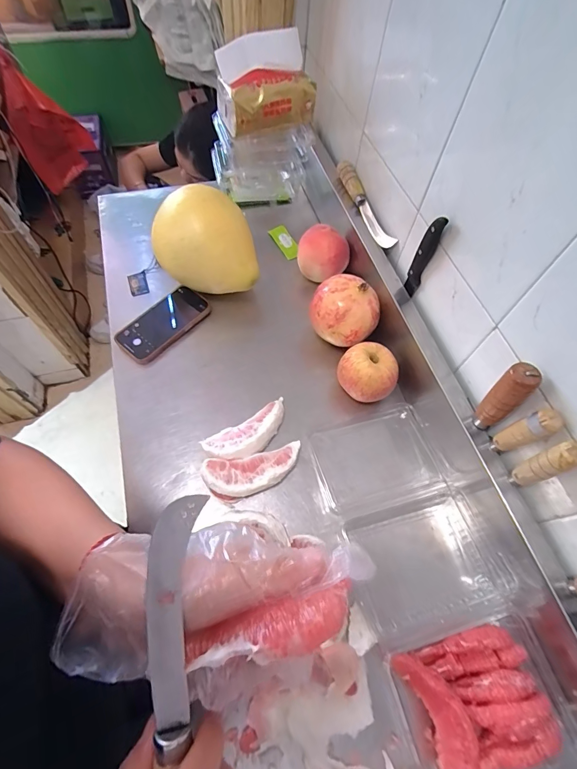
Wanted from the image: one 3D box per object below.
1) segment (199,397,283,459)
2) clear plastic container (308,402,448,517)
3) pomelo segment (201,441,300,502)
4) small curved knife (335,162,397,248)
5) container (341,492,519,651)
[{"bbox_3d":[-0.053,0.068,0.507,0.122,0.034,0.054,-28,67,-16],"label":"segment"},{"bbox_3d":[0.121,0.101,0.512,0.167,0.026,0.128,-13,64,-10],"label":"clear plastic container"},{"bbox_3d":[-0.044,0.117,0.482,0.125,0.032,0.057,-10,63,-8],"label":"pomelo segment"},{"bbox_3d":[0.127,-0.292,0.613,0.018,0.052,0.192,-18,64,-12],"label":"small curved knife"},{"bbox_3d":[0.162,0.210,0.436,0.172,0.047,0.137,-13,64,-10],"label":"container"}]

